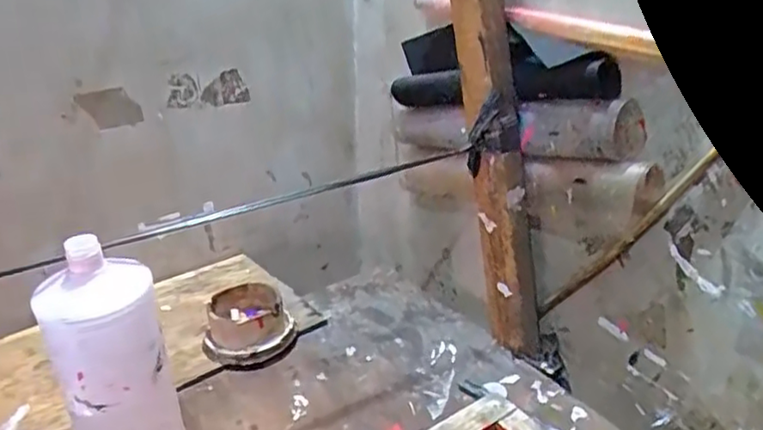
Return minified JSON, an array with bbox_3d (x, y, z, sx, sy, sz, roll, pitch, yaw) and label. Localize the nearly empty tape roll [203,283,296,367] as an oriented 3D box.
[{"bbox_3d":[-0.147,0.118,0.718,0.097,0.050,0.098,-9,28,-14],"label":"nearly empty tape roll"}]

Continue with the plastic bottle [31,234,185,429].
[{"bbox_3d":[-0.202,0.137,0.502,0.080,0.231,0.068,-14,30,-23],"label":"plastic bottle"}]

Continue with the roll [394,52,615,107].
[{"bbox_3d":[0.110,-0.130,0.657,0.042,0.040,0.273,-19,17,-31],"label":"roll"}]

